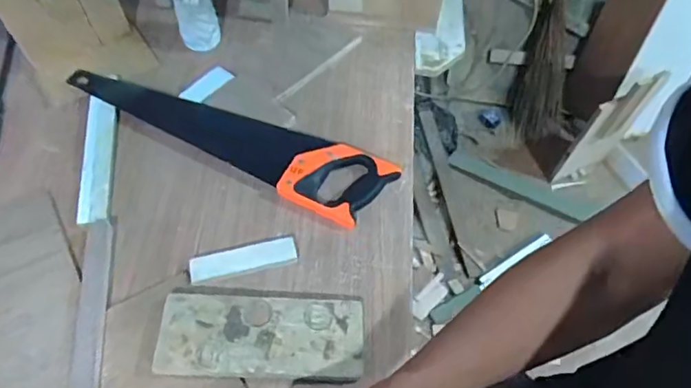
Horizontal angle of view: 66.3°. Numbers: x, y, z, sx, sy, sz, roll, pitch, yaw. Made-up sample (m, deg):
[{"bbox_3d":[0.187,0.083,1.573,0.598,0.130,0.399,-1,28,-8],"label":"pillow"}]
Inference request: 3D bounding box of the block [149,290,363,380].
[{"bbox_3d":[-0.097,0.166,0.625,0.234,0.023,0.097,0,58,-2],"label":"block"}]

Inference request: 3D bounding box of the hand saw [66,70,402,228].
[{"bbox_3d":[-0.173,-0.098,0.794,0.493,0.031,0.115,26,61,13],"label":"hand saw"}]

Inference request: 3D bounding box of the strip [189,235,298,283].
[{"bbox_3d":[-0.132,0.083,0.684,0.135,0.011,0.036,-11,59,-9],"label":"strip"}]

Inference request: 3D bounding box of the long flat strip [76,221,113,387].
[{"bbox_3d":[-0.302,0.169,0.630,0.031,0.005,0.300,-7,59,-7],"label":"long flat strip"}]

